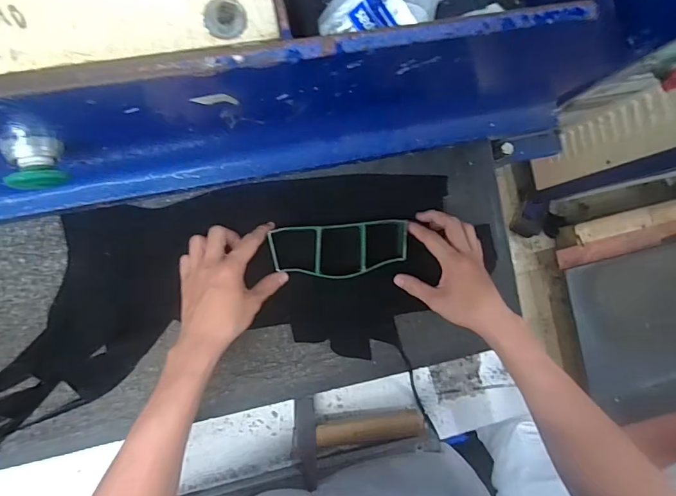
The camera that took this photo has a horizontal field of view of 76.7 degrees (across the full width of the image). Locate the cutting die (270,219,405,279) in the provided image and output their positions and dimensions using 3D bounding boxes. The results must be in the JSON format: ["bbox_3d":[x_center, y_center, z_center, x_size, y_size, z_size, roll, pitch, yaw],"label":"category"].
[{"bbox_3d":[0.004,0.003,0.522,0.166,0.016,0.068,-7,90,-9],"label":"cutting die"}]

